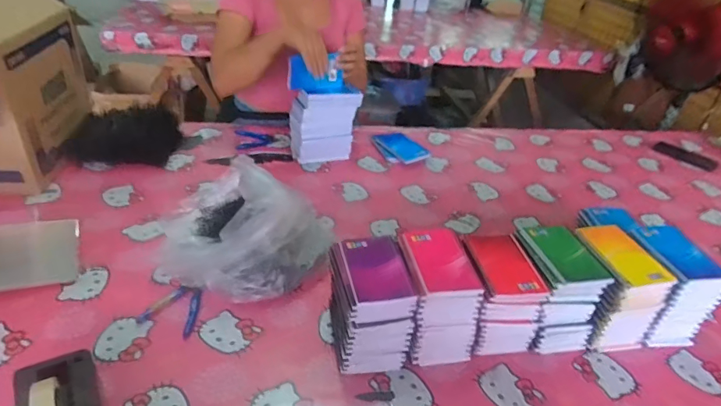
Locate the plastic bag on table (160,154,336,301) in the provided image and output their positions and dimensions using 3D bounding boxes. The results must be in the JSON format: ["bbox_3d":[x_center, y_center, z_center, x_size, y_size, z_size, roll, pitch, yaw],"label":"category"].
[{"bbox_3d":[-0.201,0.018,0.827,0.285,0.177,0.279,8,33,1],"label":"plastic bag on table"}]

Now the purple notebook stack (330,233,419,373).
[{"bbox_3d":[0.013,0.147,0.687,0.100,0.148,0.146,-1,34,-14],"label":"purple notebook stack"}]

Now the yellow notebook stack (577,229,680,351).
[{"bbox_3d":[0.397,0.134,0.767,0.099,0.151,0.151,-5,36,-19],"label":"yellow notebook stack"}]

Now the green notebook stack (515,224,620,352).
[{"bbox_3d":[0.310,0.137,0.754,0.114,0.150,0.135,1,34,-10],"label":"green notebook stack"}]

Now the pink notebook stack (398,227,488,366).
[{"bbox_3d":[0.109,0.141,0.714,0.107,0.150,0.137,-2,35,-15],"label":"pink notebook stack"}]

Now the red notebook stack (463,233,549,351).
[{"bbox_3d":[0.206,0.144,0.727,0.101,0.137,0.127,-1,34,-14],"label":"red notebook stack"}]

